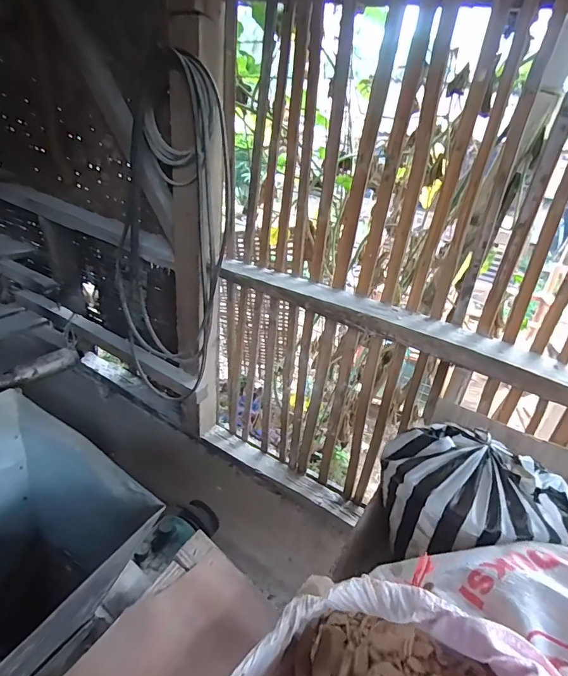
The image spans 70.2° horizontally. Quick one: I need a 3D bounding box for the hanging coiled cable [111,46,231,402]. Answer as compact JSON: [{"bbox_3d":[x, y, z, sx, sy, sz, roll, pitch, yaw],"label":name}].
[{"bbox_3d":[-0.322,-0.224,1.093,0.367,0.866,0.092,24,34,26],"label":"hanging coiled cable"}]

